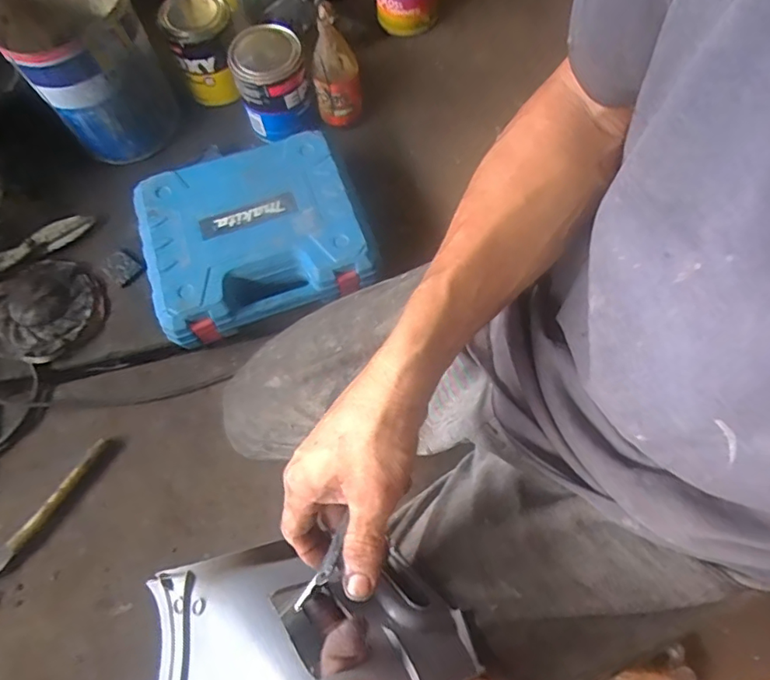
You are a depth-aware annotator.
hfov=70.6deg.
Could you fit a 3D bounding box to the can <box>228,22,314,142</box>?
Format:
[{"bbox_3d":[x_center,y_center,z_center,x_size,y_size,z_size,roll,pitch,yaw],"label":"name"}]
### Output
[{"bbox_3d":[-0.163,-0.373,0.794,0.100,0.106,0.113,-14,68,-4],"label":"can"}]

